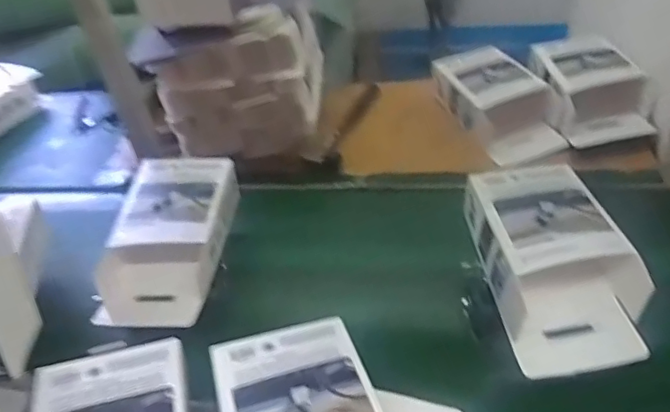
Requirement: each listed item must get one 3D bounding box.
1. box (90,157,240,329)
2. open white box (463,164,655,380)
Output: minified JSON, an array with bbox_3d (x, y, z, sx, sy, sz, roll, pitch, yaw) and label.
[{"bbox_3d":[-0.219,0.039,0.755,0.143,0.082,0.250,2,40,11],"label":"box"},{"bbox_3d":[0.253,0.062,0.657,0.146,0.085,0.254,-7,39,0],"label":"open white box"}]

